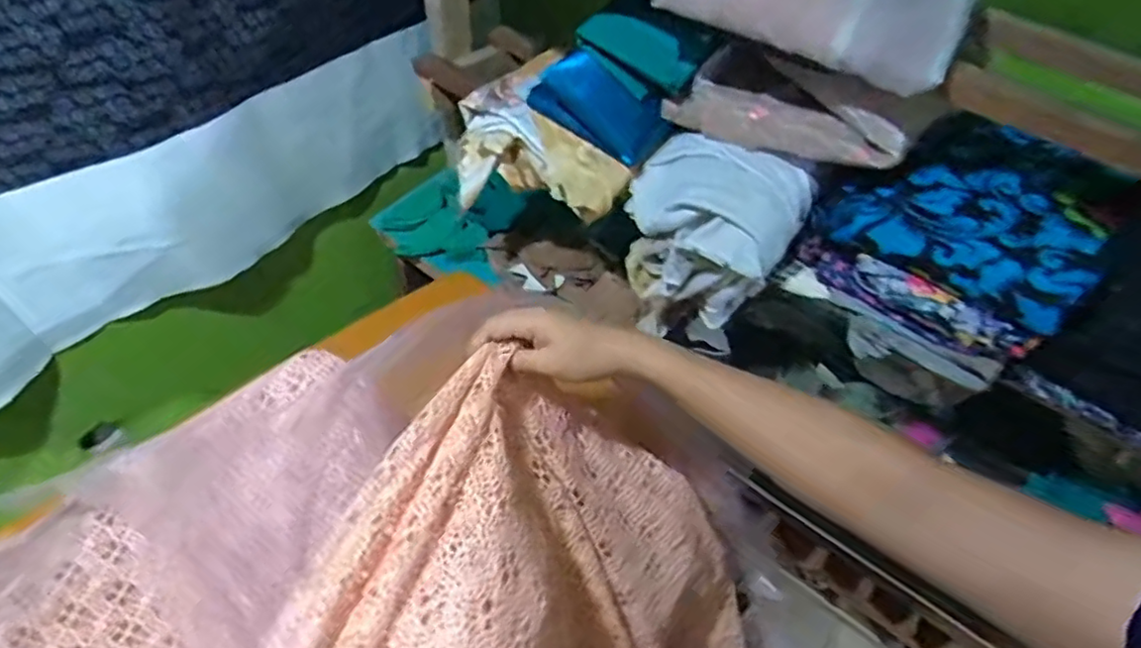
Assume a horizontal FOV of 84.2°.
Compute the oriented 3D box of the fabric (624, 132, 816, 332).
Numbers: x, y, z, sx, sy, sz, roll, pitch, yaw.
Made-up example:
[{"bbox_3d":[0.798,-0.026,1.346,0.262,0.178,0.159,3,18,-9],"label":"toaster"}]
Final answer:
[{"bbox_3d":[0.145,-0.099,0.705,0.191,0.172,0.117,25,53,16],"label":"fabric"}]

